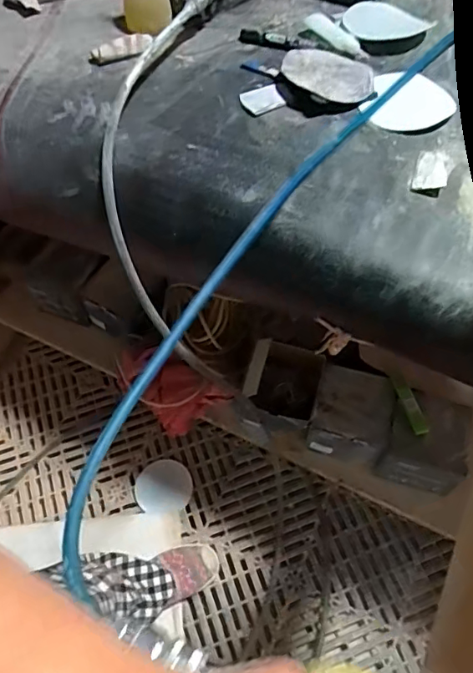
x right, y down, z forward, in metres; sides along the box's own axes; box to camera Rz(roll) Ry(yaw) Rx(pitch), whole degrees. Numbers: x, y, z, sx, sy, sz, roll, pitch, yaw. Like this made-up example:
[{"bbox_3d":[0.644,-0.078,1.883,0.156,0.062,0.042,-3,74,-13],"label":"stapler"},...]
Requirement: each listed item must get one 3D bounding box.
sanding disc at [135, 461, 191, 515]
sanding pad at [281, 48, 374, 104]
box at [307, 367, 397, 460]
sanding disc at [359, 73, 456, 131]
[{"bbox_3d":[-0.153,0.316,1.098,0.116,0.006,0.107,-1,58,2],"label":"sanding disc"},{"bbox_3d":[0.112,-0.320,0.639,0.111,0.020,0.105,5,58,6],"label":"sanding pad"},{"bbox_3d":[0.210,0.140,0.941,0.135,0.103,0.136,14,60,11],"label":"box"},{"bbox_3d":[0.205,-0.280,0.620,0.104,0.006,0.098,-1,58,2],"label":"sanding disc"}]

